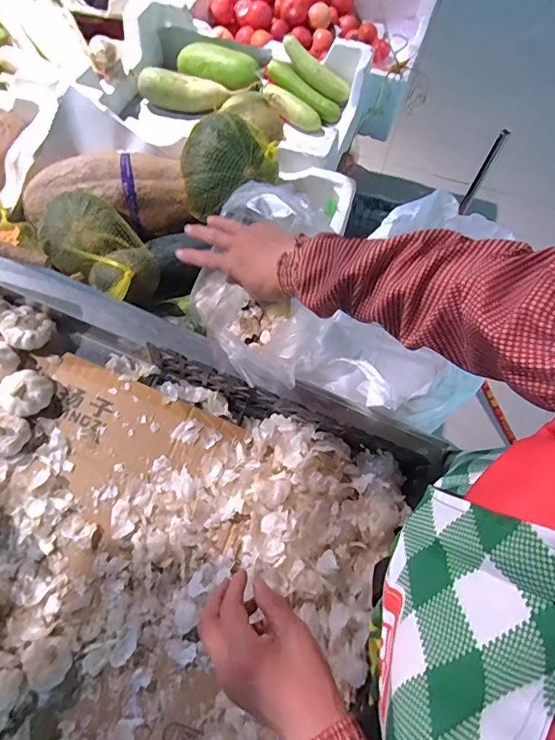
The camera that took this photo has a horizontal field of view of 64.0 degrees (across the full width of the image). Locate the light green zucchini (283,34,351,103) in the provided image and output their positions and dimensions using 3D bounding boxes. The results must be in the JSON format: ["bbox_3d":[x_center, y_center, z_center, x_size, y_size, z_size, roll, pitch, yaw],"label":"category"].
[{"bbox_3d":[0.087,-0.690,1.023,0.190,0.044,0.040,39,69,-7],"label":"light green zucchini"}]

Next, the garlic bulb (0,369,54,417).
[{"bbox_3d":[-0.313,0.026,0.549,0.063,0.037,0.060,32,69,11],"label":"garlic bulb"}]

